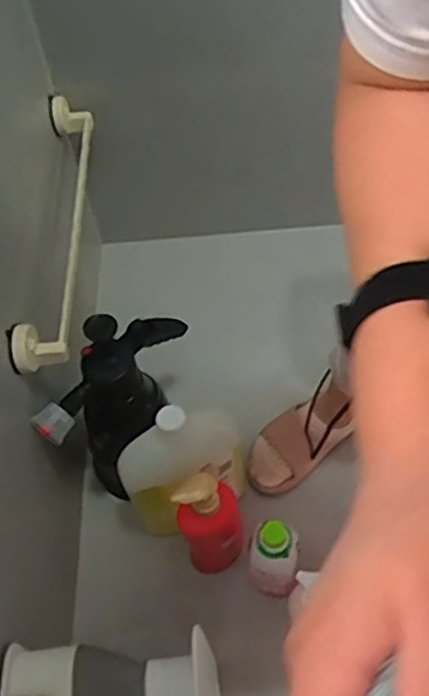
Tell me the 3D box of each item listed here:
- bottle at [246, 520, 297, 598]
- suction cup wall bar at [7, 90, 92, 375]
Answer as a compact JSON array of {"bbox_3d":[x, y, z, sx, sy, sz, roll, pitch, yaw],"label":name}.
[{"bbox_3d":[0.076,0.288,0.873,0.068,0.182,0.051,-1,55,4],"label":"bottle"},{"bbox_3d":[-0.219,-0.184,0.910,0.069,0.061,0.489,-4,55,1],"label":"suction cup wall bar"}]

